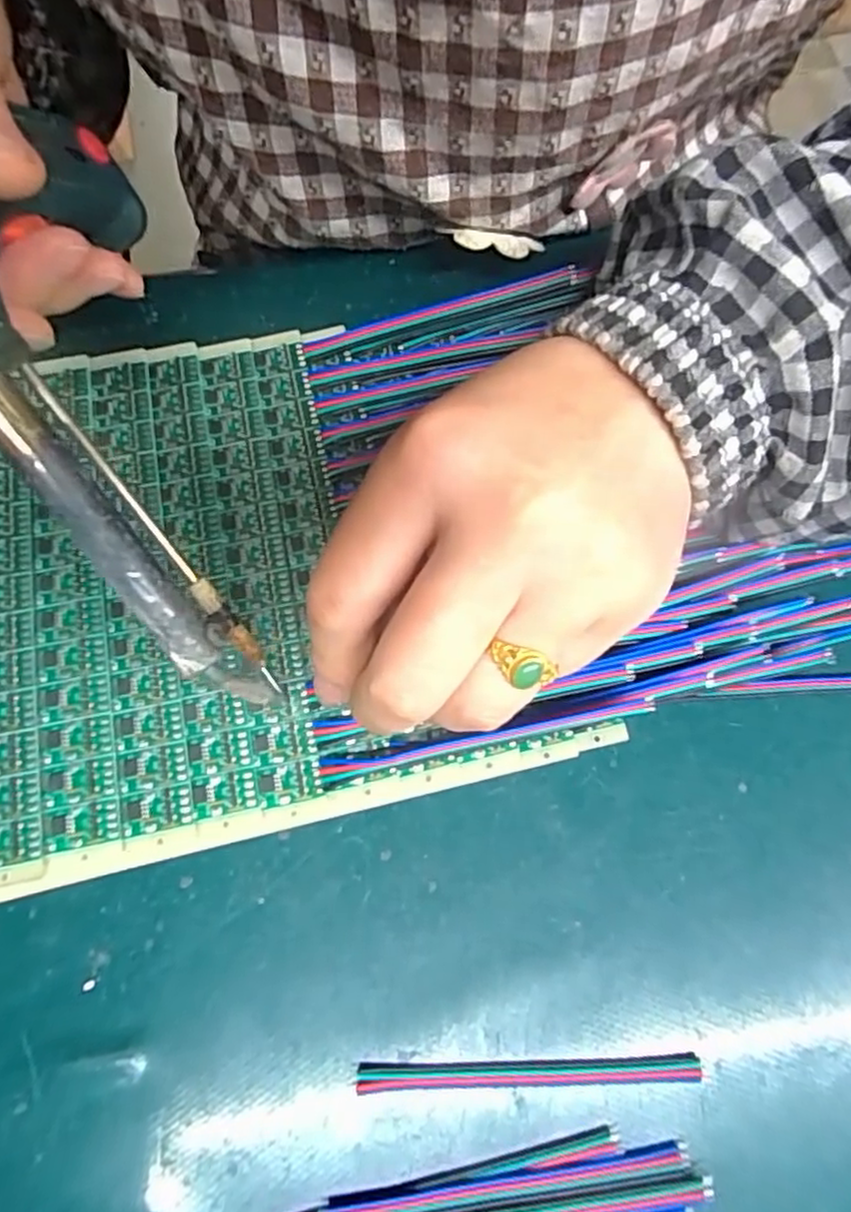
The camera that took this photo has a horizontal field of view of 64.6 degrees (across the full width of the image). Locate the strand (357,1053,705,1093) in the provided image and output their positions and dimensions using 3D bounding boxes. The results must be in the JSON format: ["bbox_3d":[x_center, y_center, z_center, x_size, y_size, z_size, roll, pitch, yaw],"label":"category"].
[{"bbox_3d":[0.029,0.131,0.188,0.095,0.004,0.007,-2,75,0],"label":"strand"}]

